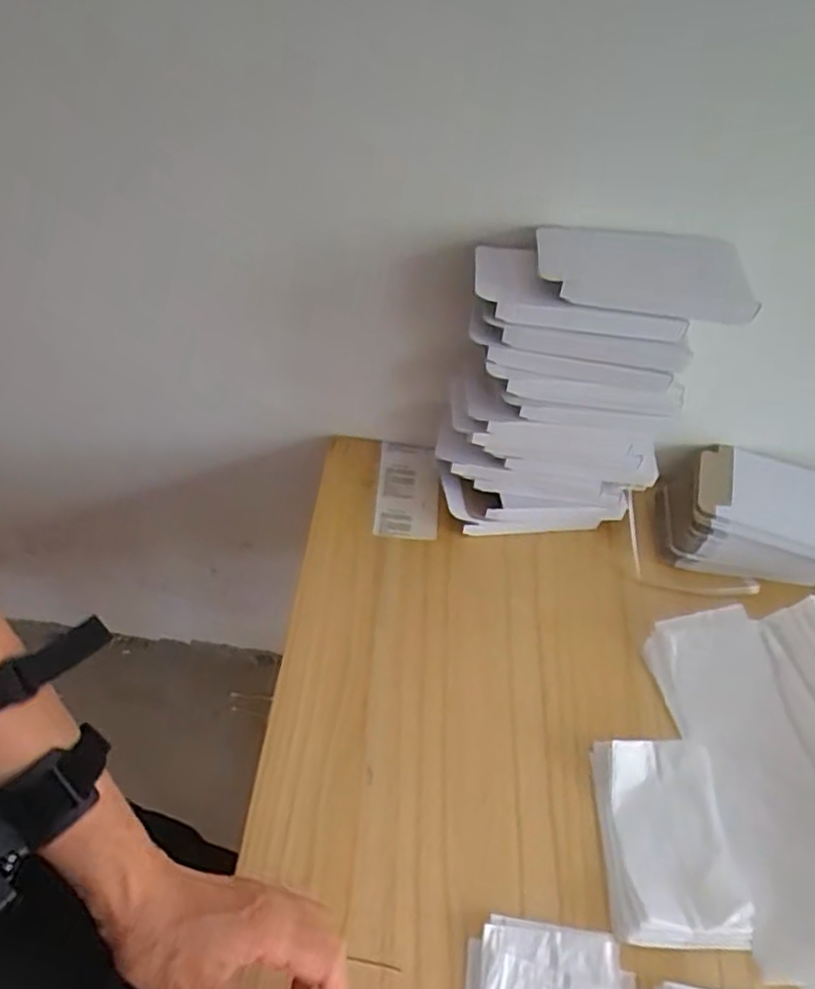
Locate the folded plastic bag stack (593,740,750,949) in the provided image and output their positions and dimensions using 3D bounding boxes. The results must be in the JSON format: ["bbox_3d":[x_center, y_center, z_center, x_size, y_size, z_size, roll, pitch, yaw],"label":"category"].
[{"bbox_3d":[0.189,0.246,0.494,0.092,0.019,0.132,5,48,-2],"label":"folded plastic bag stack"}]

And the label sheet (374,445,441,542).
[{"bbox_3d":[0.001,-0.005,0.706,0.063,0.010,0.122,5,48,-2],"label":"label sheet"}]

